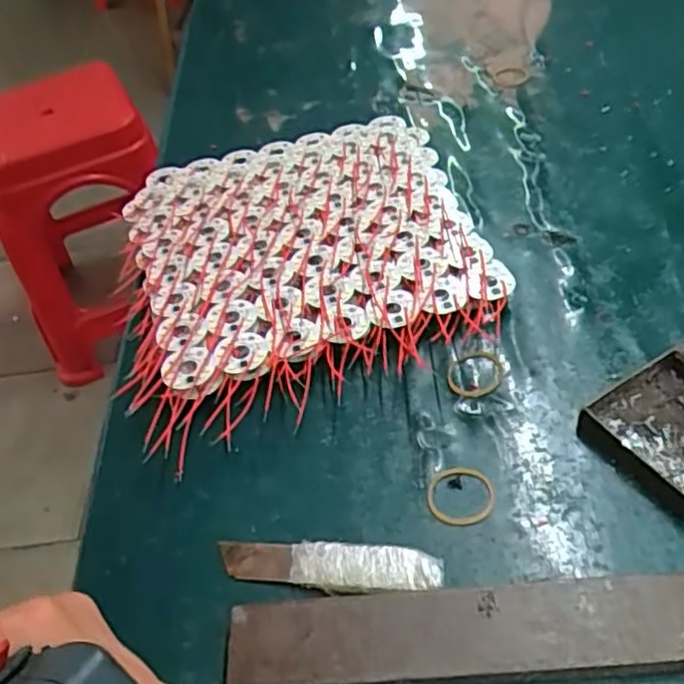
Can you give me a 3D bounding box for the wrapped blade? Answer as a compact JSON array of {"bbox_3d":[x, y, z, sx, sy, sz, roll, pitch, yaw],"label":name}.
[{"bbox_3d":[-0.007,0.101,0.314,0.102,0.006,0.022,2,49,9],"label":"wrapped blade"}]

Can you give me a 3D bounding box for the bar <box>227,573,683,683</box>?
[{"bbox_3d":[0.054,0.122,0.284,0.199,0.017,0.036,-5,48,2],"label":"bar"}]

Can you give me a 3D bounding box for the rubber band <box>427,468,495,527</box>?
[{"bbox_3d":[0.059,0.075,0.338,0.033,0.004,0.031,-8,48,0],"label":"rubber band"}]

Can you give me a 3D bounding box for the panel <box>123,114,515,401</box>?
[{"bbox_3d":[-0.023,-0.079,0.476,0.231,0.014,0.230,-18,49,-9],"label":"panel"}]

